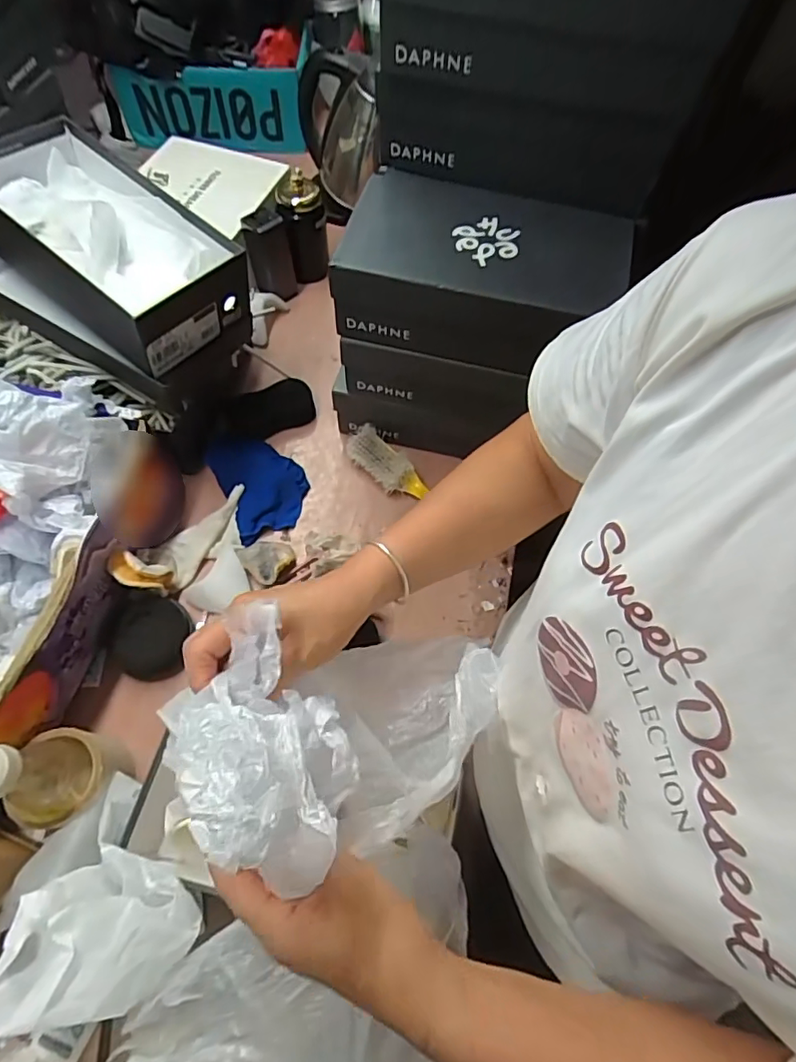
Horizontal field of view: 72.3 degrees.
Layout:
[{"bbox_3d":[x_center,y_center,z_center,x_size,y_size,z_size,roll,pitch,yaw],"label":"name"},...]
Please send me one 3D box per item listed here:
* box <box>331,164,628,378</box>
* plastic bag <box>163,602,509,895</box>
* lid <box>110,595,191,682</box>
[{"bbox_3d":[0.093,-0.282,0.600,0.287,0.096,0.173,17,64,6],"label":"box"},{"bbox_3d":[-0.028,0.109,0.340,0.088,0.255,0.140,-41,65,24],"label":"plastic bag"},{"bbox_3d":[-0.292,0.124,0.640,0.083,0.019,0.093,14,70,-8],"label":"lid"}]

